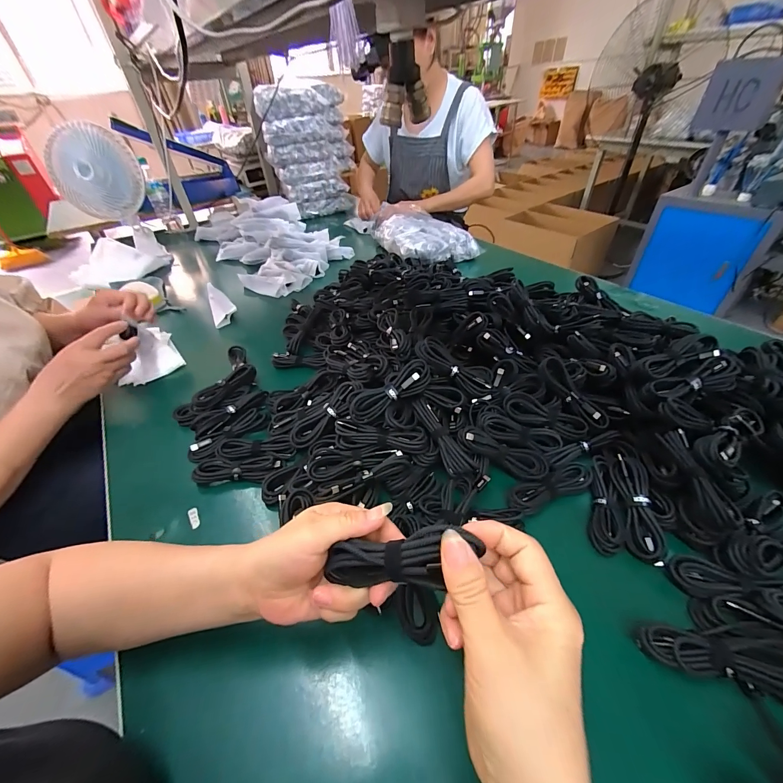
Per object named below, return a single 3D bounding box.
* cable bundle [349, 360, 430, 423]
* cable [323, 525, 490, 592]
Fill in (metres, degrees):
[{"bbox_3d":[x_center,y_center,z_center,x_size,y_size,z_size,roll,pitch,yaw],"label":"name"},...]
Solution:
[{"bbox_3d":[-0.002,-0.001,0.431,0.114,0.027,0.029,-31,47,-8],"label":"cable bundle"},{"bbox_3d":[0.001,0.109,0.214,0.107,0.028,0.025,-23,37,25],"label":"cable"}]

